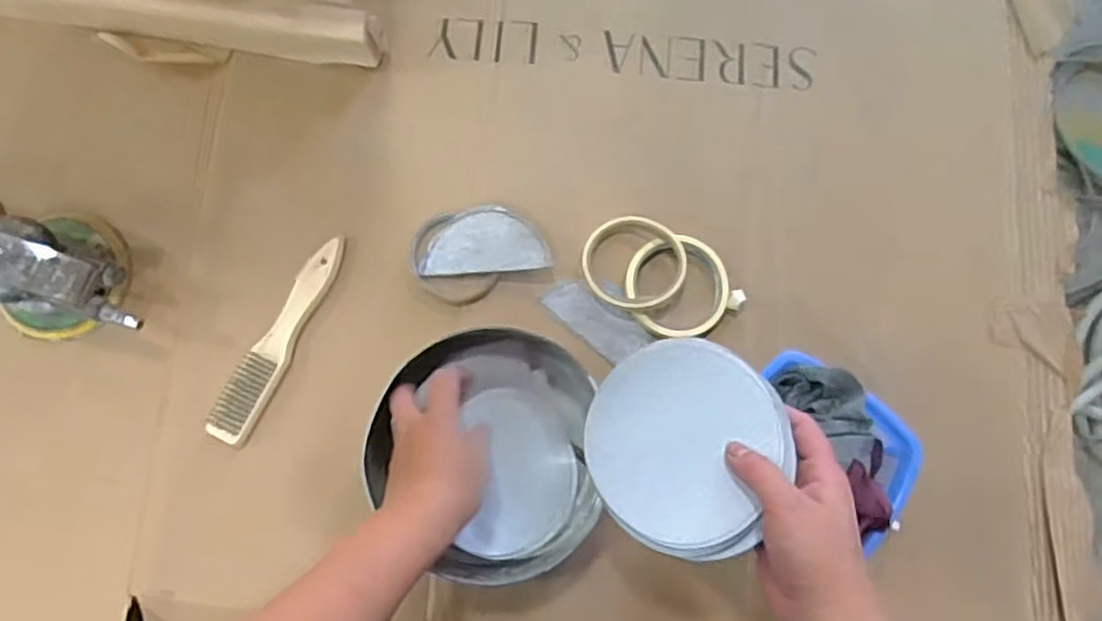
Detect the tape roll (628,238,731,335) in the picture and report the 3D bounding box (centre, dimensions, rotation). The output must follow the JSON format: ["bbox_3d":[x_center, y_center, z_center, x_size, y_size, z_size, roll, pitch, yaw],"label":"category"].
[{"bbox_3d":[0.115,-0.021,0.641,0.092,0.022,0.089,-7,78,-3],"label":"tape roll"}]

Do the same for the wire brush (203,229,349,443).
[{"bbox_3d":[-0.232,0.023,0.616,0.033,0.019,0.193,27,79,4],"label":"wire brush"}]

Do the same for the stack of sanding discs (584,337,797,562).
[{"bbox_3d":[0.082,0.084,0.451,0.120,0.009,0.126,26,89,18],"label":"stack of sanding discs"}]

